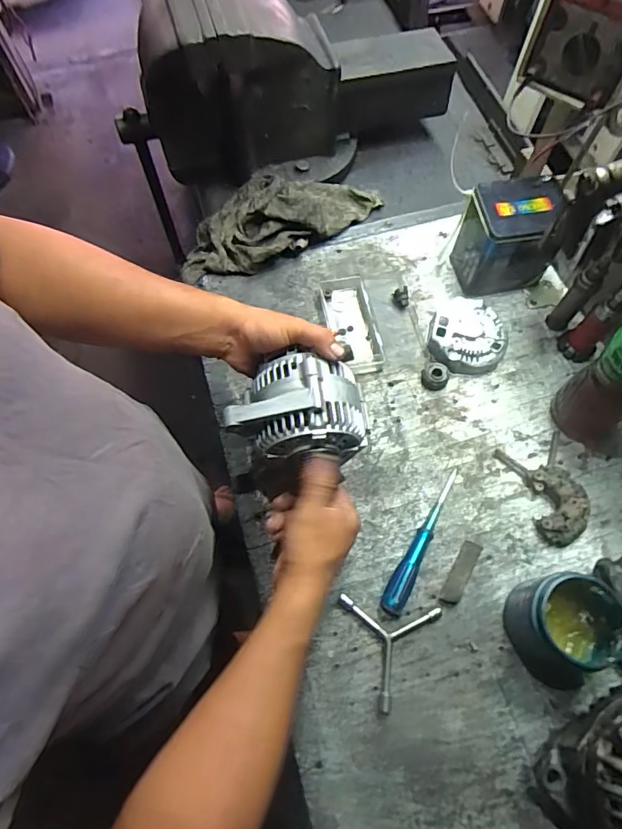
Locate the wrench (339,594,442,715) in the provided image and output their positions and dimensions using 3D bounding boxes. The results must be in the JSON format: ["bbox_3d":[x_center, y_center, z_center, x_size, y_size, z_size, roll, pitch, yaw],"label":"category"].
[{"bbox_3d":[0.086,0.275,0.548,0.119,0.015,0.113,7,67,3],"label":"wrench"}]

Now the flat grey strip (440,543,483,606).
[{"bbox_3d":[0.183,0.194,0.586,0.023,0.004,0.082,28,70,11],"label":"flat grey strip"}]

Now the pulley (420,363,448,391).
[{"bbox_3d":[0.178,-0.055,0.693,0.036,0.017,0.037,11,67,5],"label":"pulley"}]

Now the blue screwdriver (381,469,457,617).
[{"bbox_3d":[0.142,0.154,0.594,0.029,0.034,0.195,31,70,12],"label":"blue screwdriver"}]

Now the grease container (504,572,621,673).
[{"bbox_3d":[0.277,0.224,0.522,0.108,0.098,0.083,5,67,2],"label":"grease container"}]

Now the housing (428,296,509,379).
[{"bbox_3d":[0.230,-0.112,0.707,0.107,0.036,0.113,0,67,0],"label":"housing"}]

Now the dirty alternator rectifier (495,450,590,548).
[{"bbox_3d":[0.308,0.096,0.618,0.071,0.029,0.134,-18,68,-8],"label":"dirty alternator rectifier"}]

